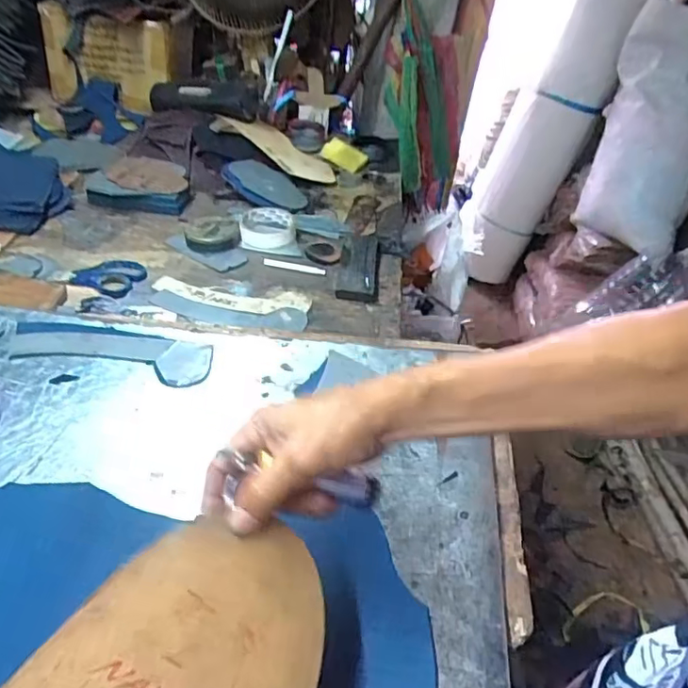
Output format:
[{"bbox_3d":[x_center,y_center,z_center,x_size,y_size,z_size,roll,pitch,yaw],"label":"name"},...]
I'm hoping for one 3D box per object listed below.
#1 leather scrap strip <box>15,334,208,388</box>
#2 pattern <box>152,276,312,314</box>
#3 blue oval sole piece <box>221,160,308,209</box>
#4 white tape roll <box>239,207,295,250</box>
[{"bbox_3d":[-0.256,0.010,0.629,0.215,0.006,0.059,7,47,3],"label":"leather scrap strip"},{"bbox_3d":[-0.149,-0.064,0.756,0.208,0.005,0.056,8,40,5],"label":"pattern"},{"bbox_3d":[-0.134,-0.281,1.005,0.147,0.021,0.085,34,48,3],"label":"blue oval sole piece"},{"bbox_3d":[-0.116,-0.177,0.873,0.081,0.025,0.090,-3,40,-8],"label":"white tape roll"}]

